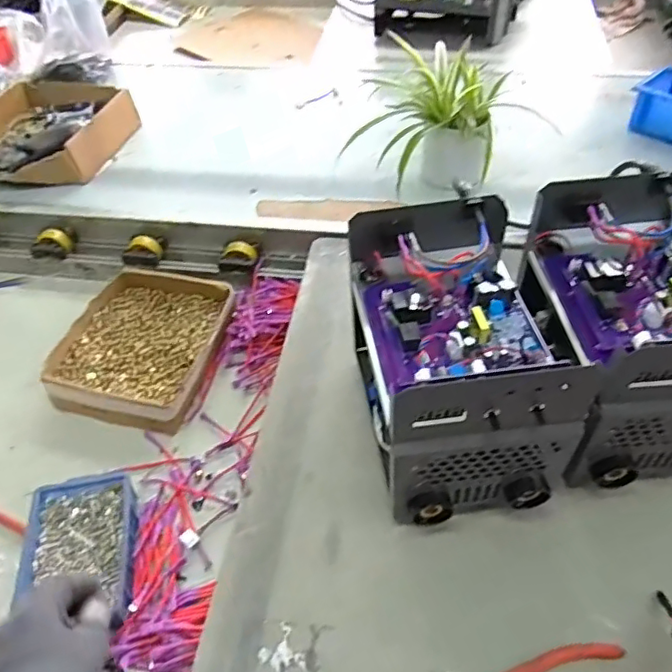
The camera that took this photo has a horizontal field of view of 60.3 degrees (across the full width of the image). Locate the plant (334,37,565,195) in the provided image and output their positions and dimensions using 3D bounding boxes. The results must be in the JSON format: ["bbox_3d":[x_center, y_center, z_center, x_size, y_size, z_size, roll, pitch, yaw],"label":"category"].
[{"bbox_3d":[0.138,-0.295,0.838,0.197,0.148,0.181,-27,52,-20],"label":"plant"}]

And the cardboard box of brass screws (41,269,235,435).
[{"bbox_3d":[-0.251,0.007,0.763,0.197,0.046,0.232,8,49,10],"label":"cardboard box of brass screws"}]

